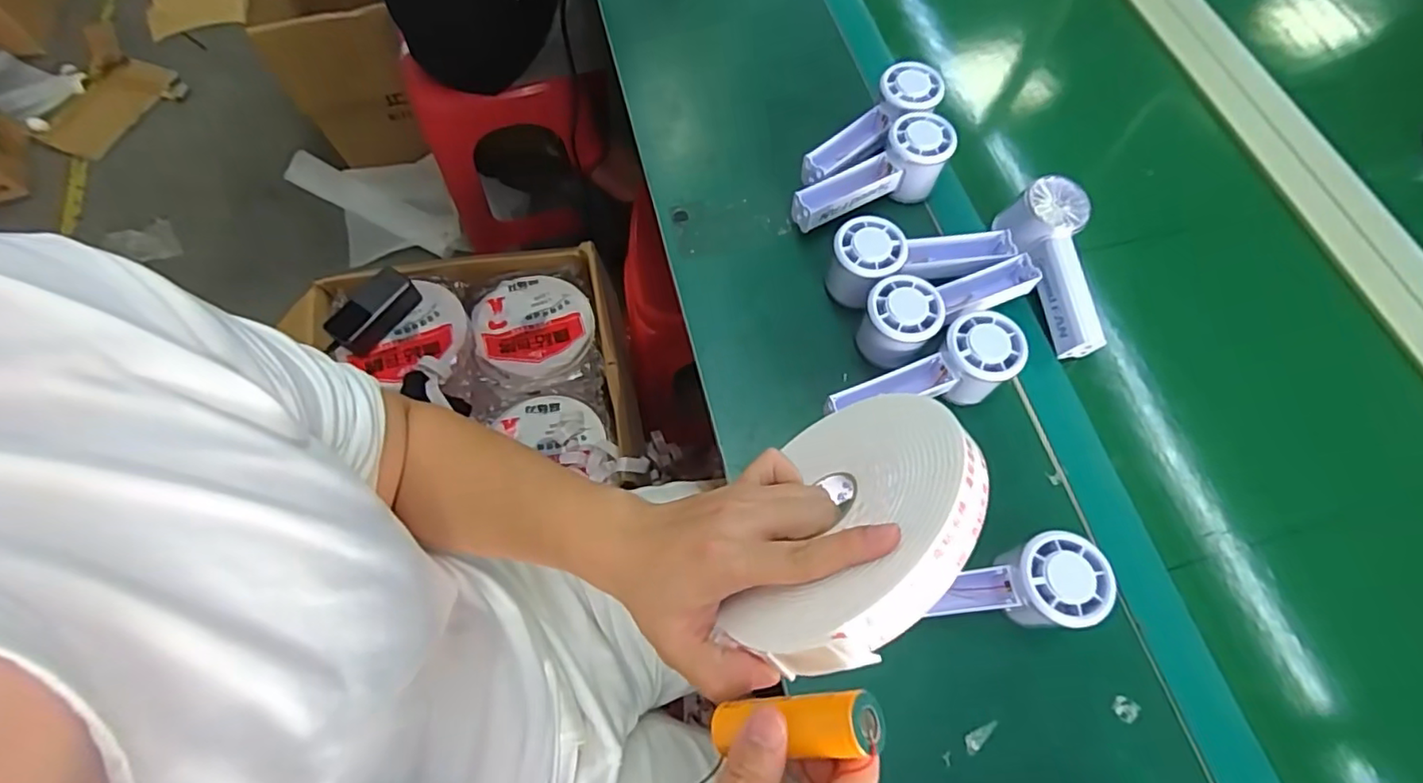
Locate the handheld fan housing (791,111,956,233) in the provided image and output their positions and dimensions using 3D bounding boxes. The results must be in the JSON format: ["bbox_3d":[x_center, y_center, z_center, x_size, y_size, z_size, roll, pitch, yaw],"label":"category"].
[{"bbox_3d":[0.147,-0.186,0.550,0.150,0.059,0.054,-32,69,-14],"label":"handheld fan housing"}]

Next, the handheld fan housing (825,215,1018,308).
[{"bbox_3d":[0.174,-0.114,0.517,0.158,0.062,0.059,-16,66,-7],"label":"handheld fan housing"}]

